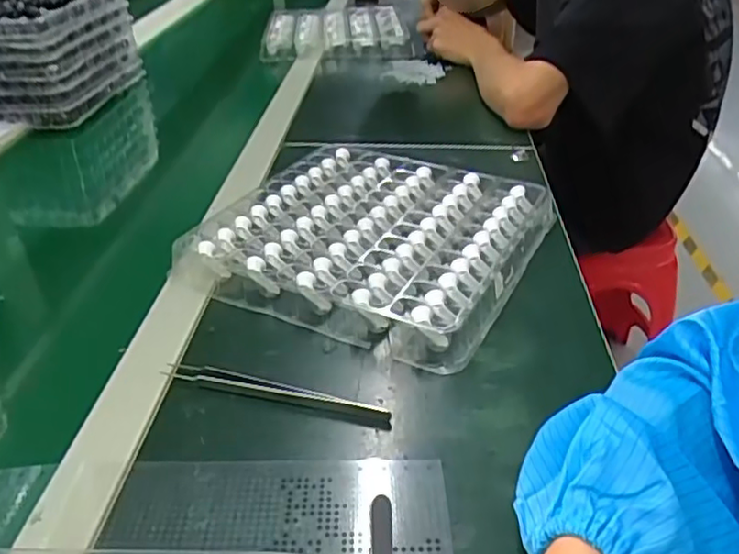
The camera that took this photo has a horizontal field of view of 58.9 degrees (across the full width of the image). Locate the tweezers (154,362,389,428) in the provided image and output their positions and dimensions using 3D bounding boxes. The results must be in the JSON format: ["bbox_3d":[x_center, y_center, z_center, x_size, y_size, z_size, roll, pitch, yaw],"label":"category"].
[{"bbox_3d":[-0.062,0.075,0.424,0.155,0.010,0.011,9,35,14],"label":"tweezers"}]

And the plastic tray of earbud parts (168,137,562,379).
[{"bbox_3d":[0.005,-0.041,0.574,0.259,0.032,0.246,15,37,23],"label":"plastic tray of earbud parts"}]

